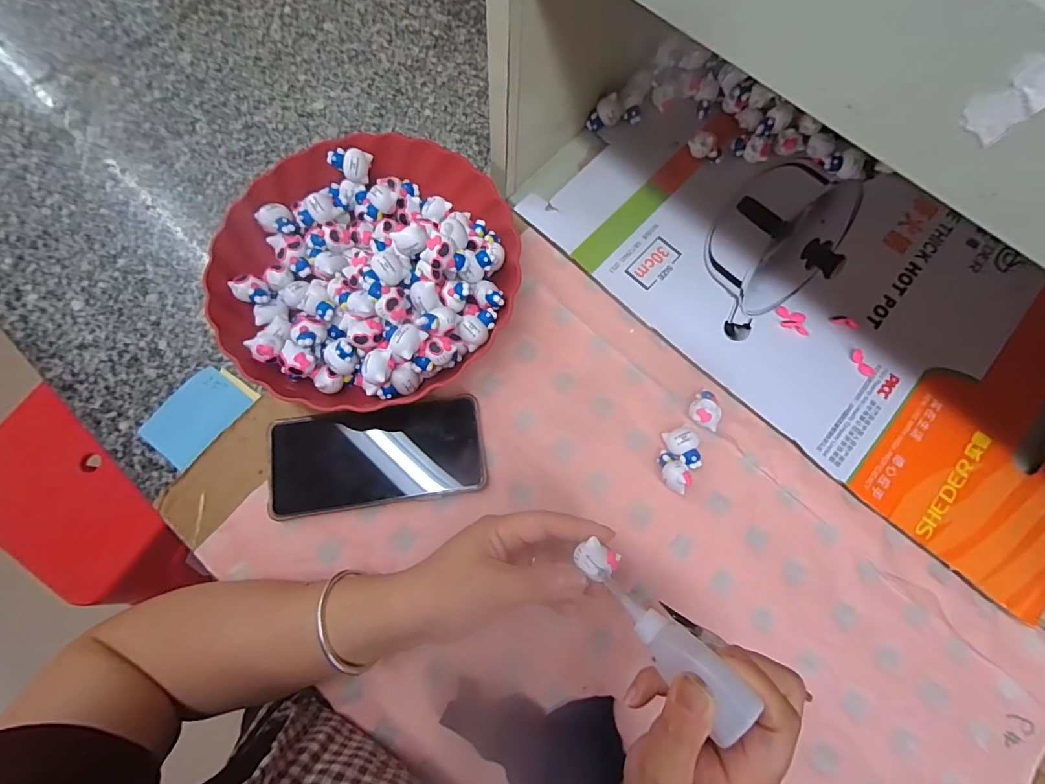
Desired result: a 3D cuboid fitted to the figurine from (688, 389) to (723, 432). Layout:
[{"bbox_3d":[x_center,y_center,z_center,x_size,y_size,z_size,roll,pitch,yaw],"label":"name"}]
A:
[{"bbox_3d":[0.153,0.013,0.384,0.027,0.016,0.033,25,75,6],"label":"figurine"}]

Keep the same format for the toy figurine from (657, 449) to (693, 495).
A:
[{"bbox_3d":[0.120,0.062,0.364,0.021,0.022,0.033,5,74,1],"label":"toy figurine"}]

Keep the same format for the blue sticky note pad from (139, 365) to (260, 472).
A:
[{"bbox_3d":[-0.271,0.018,0.385,0.058,0.004,0.083,37,77,9],"label":"blue sticky note pad"}]

